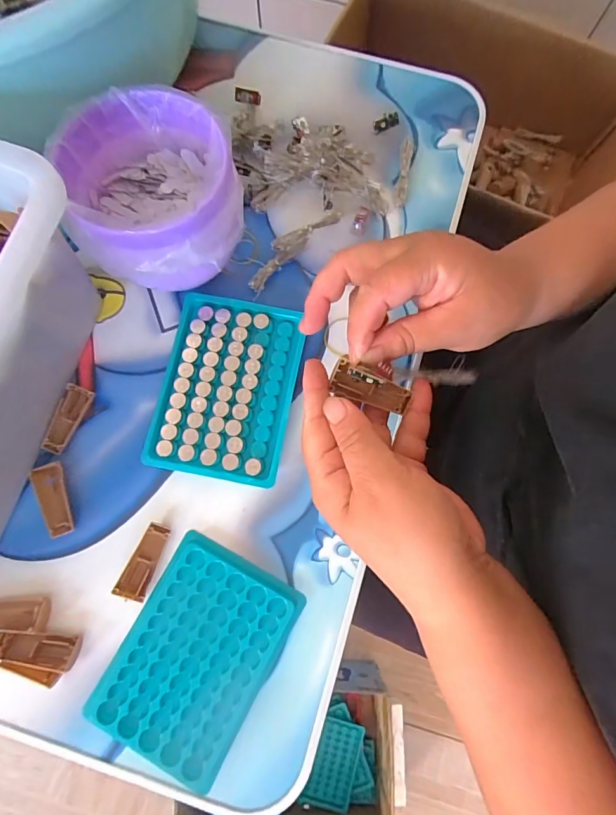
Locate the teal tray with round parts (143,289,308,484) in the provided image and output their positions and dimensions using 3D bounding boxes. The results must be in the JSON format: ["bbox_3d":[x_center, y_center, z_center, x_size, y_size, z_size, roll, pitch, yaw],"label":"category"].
[{"bbox_3d":[-0.059,-0.015,0.304,0.094,0.017,0.130,11,78,1],"label":"teal tray with round parts"}]

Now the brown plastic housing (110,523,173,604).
[{"bbox_3d":[-0.111,0.103,0.281,0.018,0.011,0.049,18,78,3],"label":"brown plastic housing"}]

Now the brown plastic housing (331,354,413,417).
[{"bbox_3d":[0.035,-0.013,0.250,0.044,0.010,0.019,24,96,-9],"label":"brown plastic housing"}]

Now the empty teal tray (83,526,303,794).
[{"bbox_3d":[-0.072,0.160,0.270,0.093,0.009,0.128,28,79,5],"label":"empty teal tray"}]

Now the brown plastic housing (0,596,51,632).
[{"bbox_3d":[-0.198,0.136,0.273,0.050,0.010,0.019,0,76,1],"label":"brown plastic housing"}]

